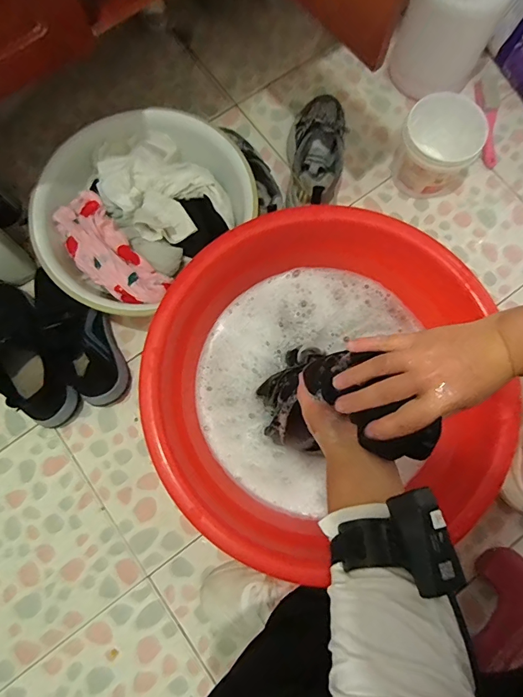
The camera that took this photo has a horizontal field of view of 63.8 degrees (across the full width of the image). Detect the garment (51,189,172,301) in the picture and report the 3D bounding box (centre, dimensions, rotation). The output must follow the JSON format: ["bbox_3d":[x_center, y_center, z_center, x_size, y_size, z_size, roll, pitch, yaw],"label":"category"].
[{"bbox_3d":[-0.225,-0.139,0.617,0.089,0.040,0.206,-42,82,-8],"label":"garment"}]

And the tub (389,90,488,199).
[{"bbox_3d":[0.288,-0.326,0.699,0.126,0.111,0.115,36,81,7],"label":"tub"}]

